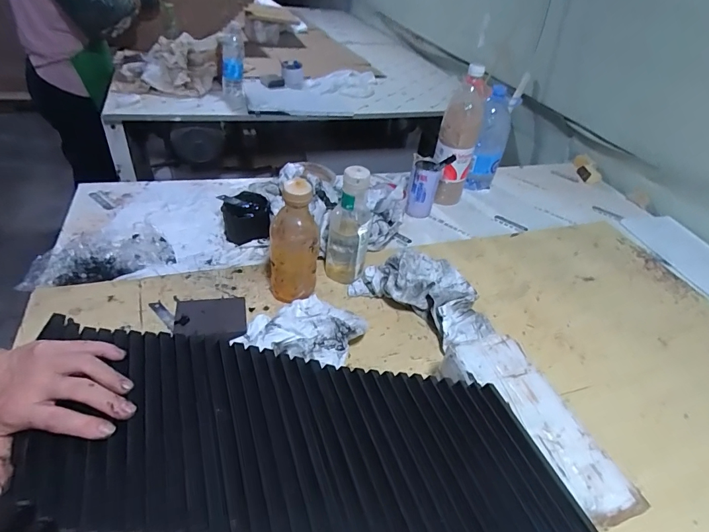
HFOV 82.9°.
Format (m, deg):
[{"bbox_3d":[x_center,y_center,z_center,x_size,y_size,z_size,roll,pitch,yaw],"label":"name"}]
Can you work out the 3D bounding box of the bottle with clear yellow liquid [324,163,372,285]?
[{"bbox_3d":[-0.010,-0.066,0.659,0.065,0.199,0.062,6,40,-3],"label":"bottle with clear yellow liquid"}]

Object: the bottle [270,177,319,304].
[{"bbox_3d":[-0.095,-0.024,0.596,0.068,0.209,0.052,27,44,22],"label":"bottle"}]

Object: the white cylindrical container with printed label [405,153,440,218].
[{"bbox_3d":[0.152,-0.175,0.901,0.061,0.128,0.061,5,40,-4],"label":"white cylindrical container with printed label"}]

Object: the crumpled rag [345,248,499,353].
[{"bbox_3d":[0.113,0.051,0.658,0.188,0.061,0.195,-12,44,-23],"label":"crumpled rag"}]

